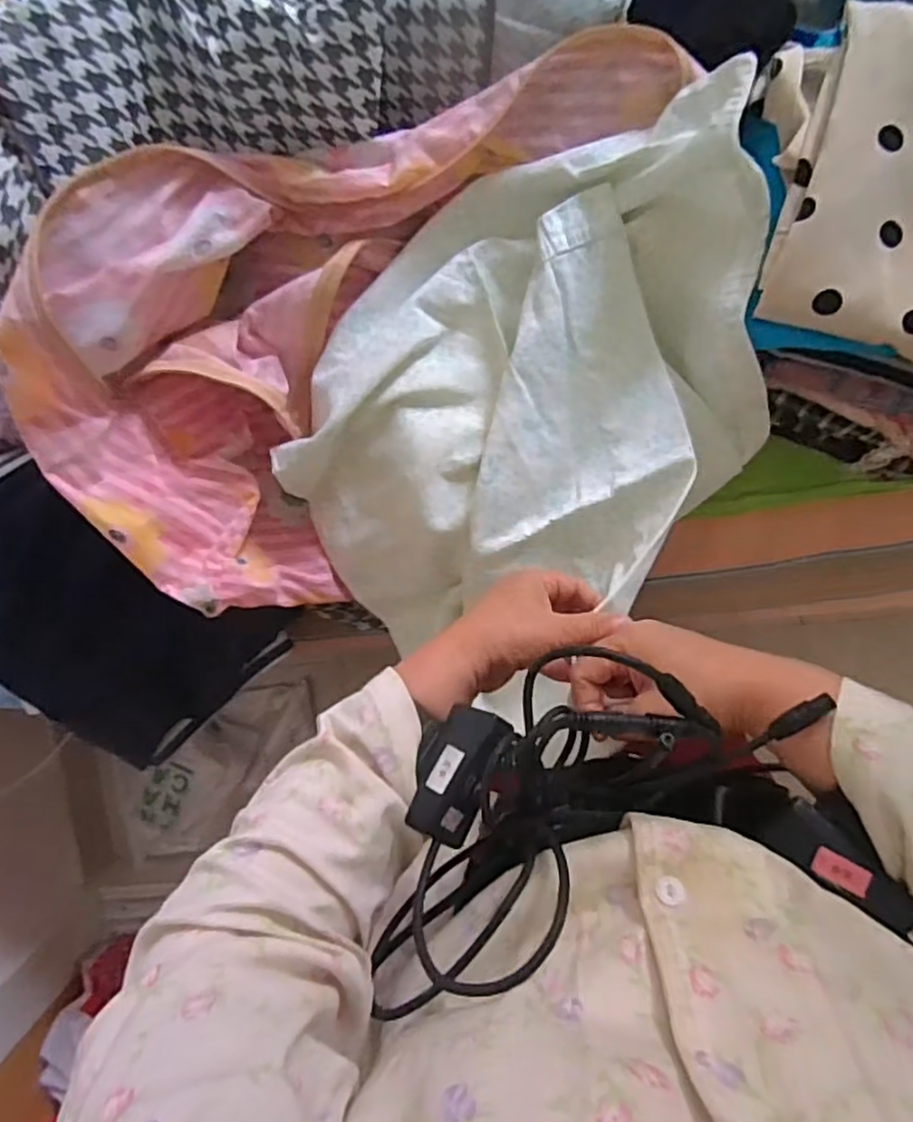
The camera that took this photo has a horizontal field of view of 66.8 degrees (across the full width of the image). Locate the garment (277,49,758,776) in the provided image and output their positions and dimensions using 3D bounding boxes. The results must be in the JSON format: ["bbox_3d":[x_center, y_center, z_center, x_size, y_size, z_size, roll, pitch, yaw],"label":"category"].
[{"bbox_3d":[0.060,-0.117,0.549,0.313,0.161,0.436,32,98,0],"label":"garment"}]

